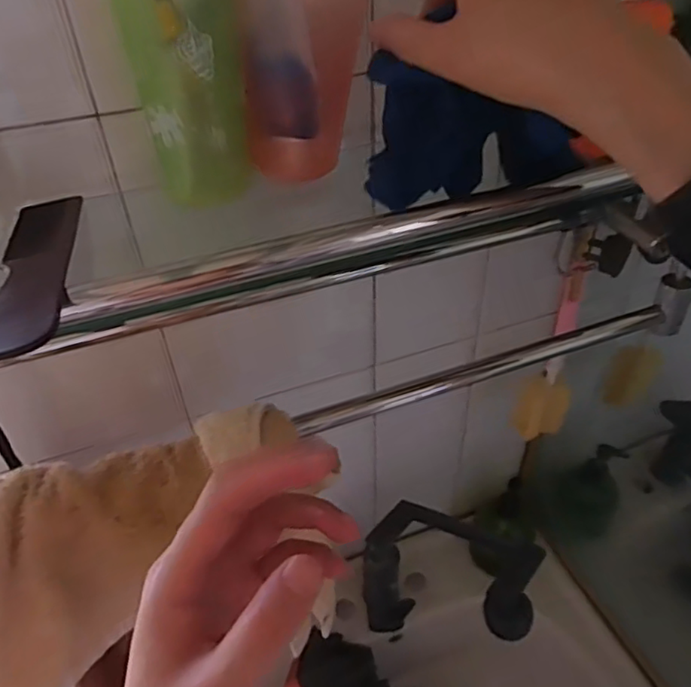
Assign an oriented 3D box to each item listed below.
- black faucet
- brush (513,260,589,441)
[{"bbox_3d":[0.114,0.273,0.701,0.206,0.186,0.113,21,45,25],"label":"black faucet"},{"bbox_3d":[0.219,0.014,0.622,0.053,0.217,0.033,12,42,16],"label":"brush"}]

